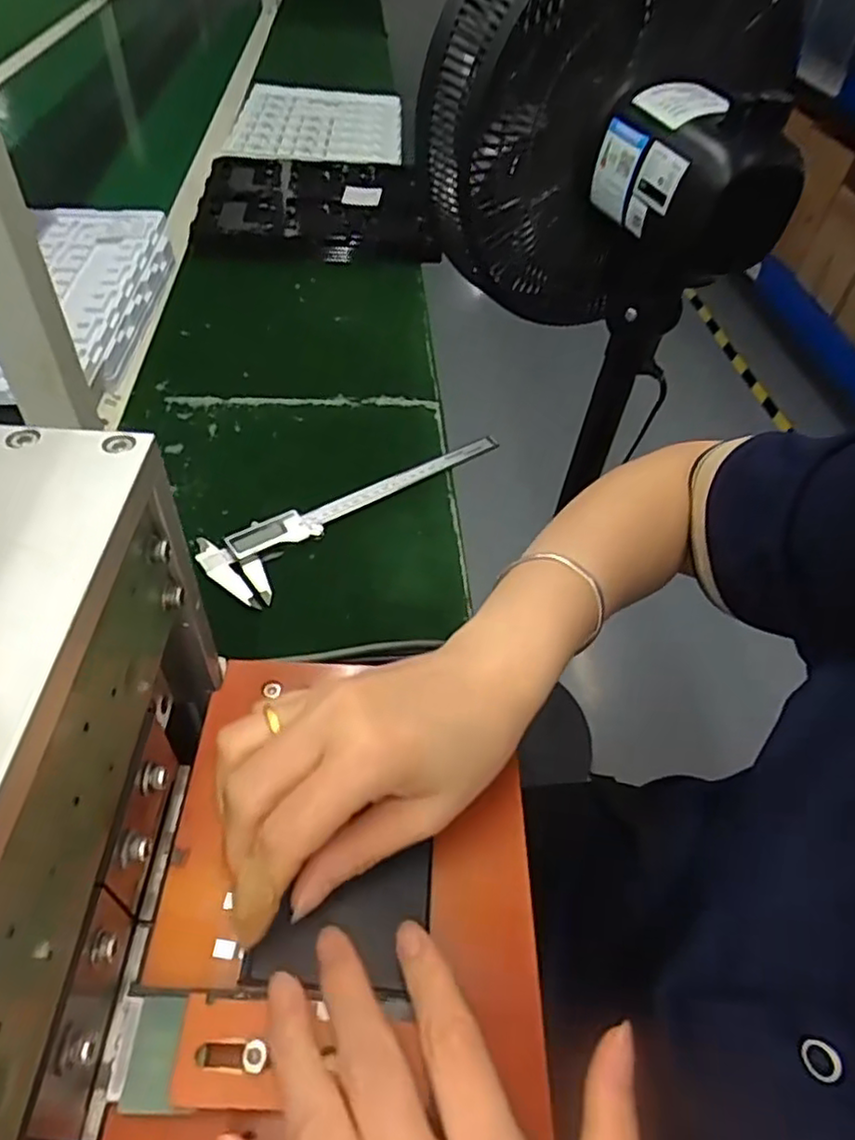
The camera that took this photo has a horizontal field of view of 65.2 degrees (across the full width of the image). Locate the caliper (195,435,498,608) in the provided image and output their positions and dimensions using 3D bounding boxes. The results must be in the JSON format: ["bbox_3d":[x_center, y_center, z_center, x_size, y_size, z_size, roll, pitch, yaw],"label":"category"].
[{"bbox_3d":[-0.054,-0.059,0.555,0.278,0.013,0.069,-33,59,-30],"label":"caliper"}]

